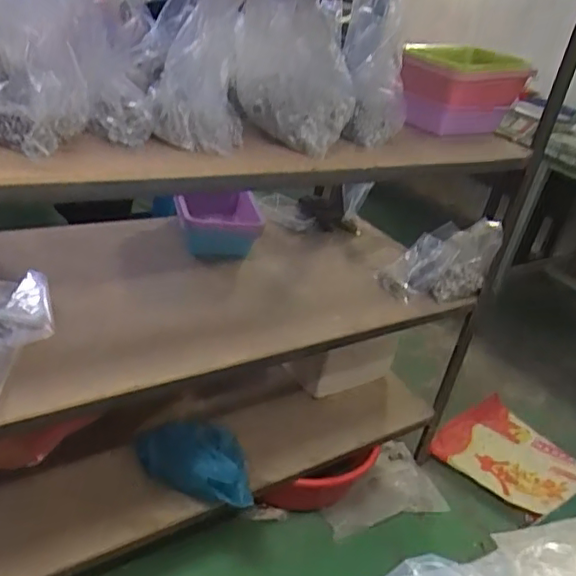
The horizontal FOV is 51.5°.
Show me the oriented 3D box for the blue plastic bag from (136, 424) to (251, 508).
[{"bbox_3d":[-0.203,0.367,1.268,0.276,0.113,0.146,15,29,6],"label":"blue plastic bag"}]

